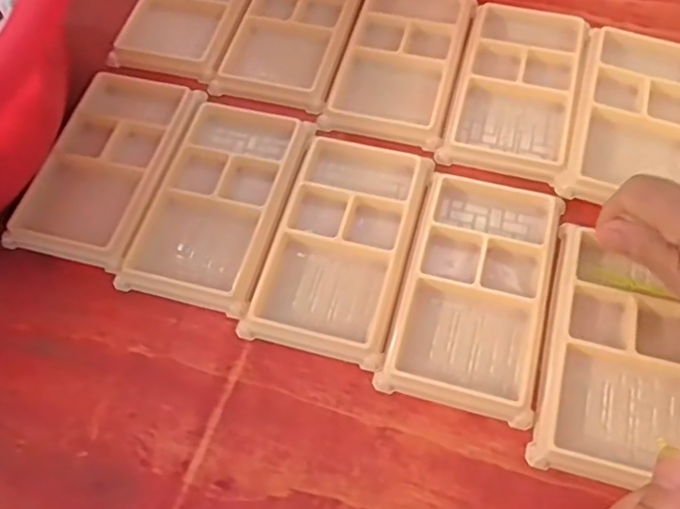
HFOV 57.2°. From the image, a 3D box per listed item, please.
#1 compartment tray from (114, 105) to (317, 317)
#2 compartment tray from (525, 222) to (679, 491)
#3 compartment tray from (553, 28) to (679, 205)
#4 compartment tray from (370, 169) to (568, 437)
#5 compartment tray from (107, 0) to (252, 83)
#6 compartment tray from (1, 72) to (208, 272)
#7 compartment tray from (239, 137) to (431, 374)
[{"bbox_3d":[-0.070,-0.035,0.375,0.084,0.009,0.136,11,65,9],"label":"compartment tray"},{"bbox_3d":[0.146,0.052,0.322,0.076,0.017,0.129,12,65,10],"label":"compartment tray"},{"bbox_3d":[0.186,-0.086,0.385,0.075,0.014,0.137,17,66,12],"label":"compartment tray"},{"bbox_3d":[0.077,0.017,0.346,0.077,0.017,0.138,14,65,10],"label":"compartment tray"},{"bbox_3d":[-0.104,-0.184,0.450,0.080,0.010,0.131,13,65,10],"label":"compartment tray"},{"bbox_3d":[-0.143,-0.058,0.392,0.079,0.011,0.136,12,65,9],"label":"compartment tray"},{"bbox_3d":[0.002,-0.008,0.359,0.080,0.009,0.136,13,65,10],"label":"compartment tray"}]

